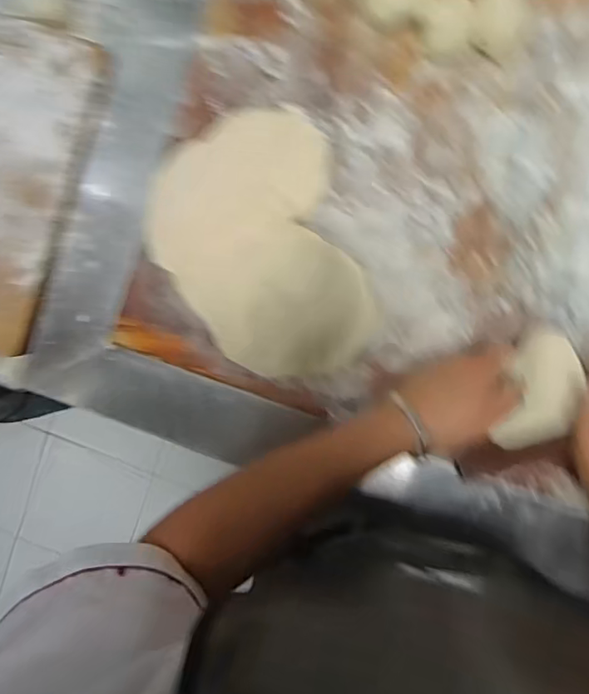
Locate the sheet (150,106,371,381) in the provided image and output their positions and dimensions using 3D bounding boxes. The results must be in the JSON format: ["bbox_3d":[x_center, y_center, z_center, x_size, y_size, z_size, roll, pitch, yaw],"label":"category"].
[{"bbox_3d":[-0.037,-0.085,0.501,0.173,0.018,0.240,-16,92,8],"label":"sheet"}]

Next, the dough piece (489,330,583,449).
[{"bbox_3d":[0.216,0.043,0.480,0.058,0.014,0.106,23,97,5],"label":"dough piece"}]

